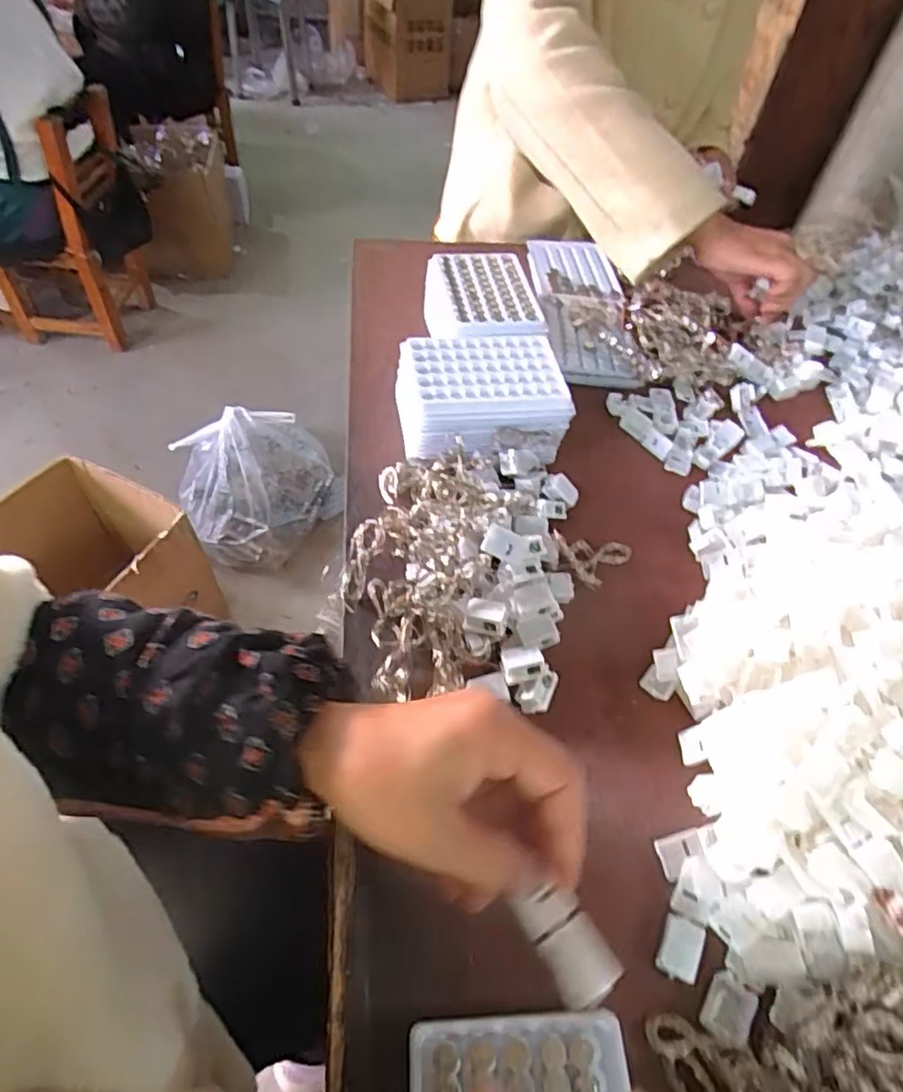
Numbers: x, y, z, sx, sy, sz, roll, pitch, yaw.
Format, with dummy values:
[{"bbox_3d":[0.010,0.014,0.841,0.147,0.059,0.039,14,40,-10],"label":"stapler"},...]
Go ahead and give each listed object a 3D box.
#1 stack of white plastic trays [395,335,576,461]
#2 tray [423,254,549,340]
[{"bbox_3d":[0.023,-0.123,0.517,0.138,0.064,0.104,-6,53,-9],"label":"stack of white plastic trays"},{"bbox_3d":[0.026,-0.226,0.597,0.103,0.058,0.136,-5,53,-8],"label":"tray"}]

